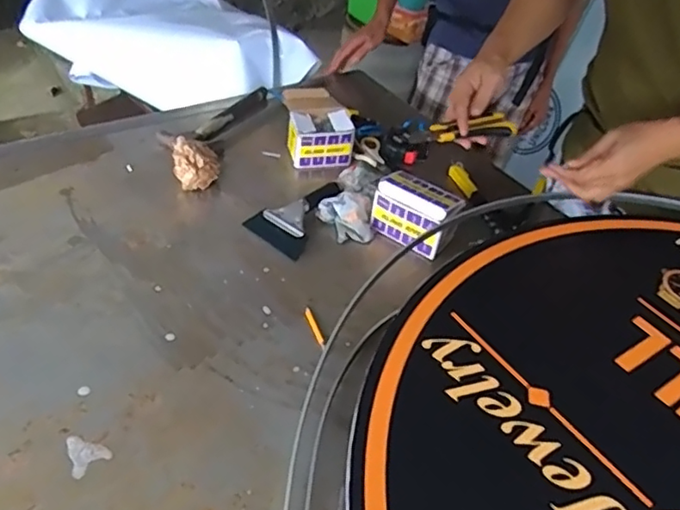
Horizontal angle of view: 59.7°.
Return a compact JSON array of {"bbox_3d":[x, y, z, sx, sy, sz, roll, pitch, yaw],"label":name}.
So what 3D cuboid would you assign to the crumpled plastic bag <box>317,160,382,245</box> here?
[{"bbox_3d":[0.016,-0.098,1.049,0.098,0.056,0.182,8,41,2],"label":"crumpled plastic bag"}]

